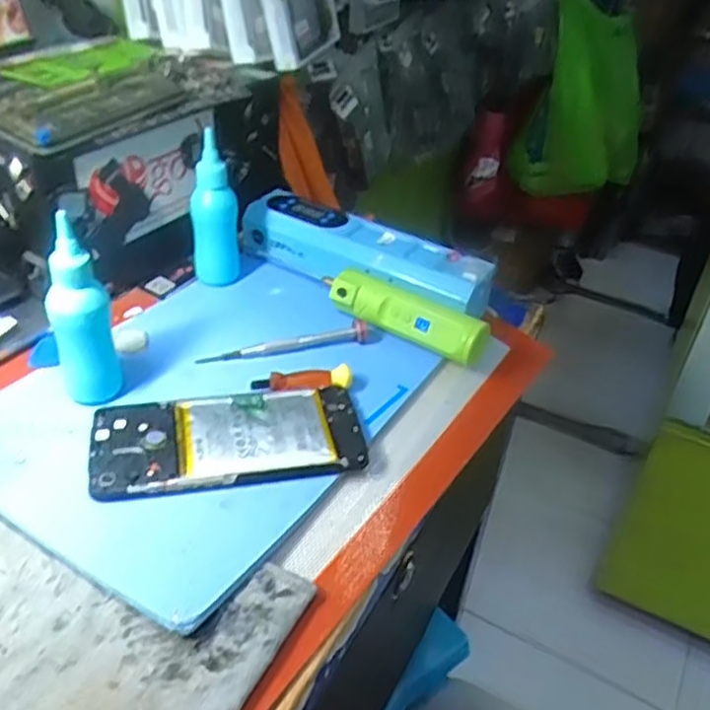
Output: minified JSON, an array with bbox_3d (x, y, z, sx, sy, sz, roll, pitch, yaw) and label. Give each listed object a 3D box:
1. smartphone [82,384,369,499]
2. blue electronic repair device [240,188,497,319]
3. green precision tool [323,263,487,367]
[{"bbox_3d":[-0.076,0.049,0.426,0.156,0.010,0.074,-5,38,-12],"label":"smartphone"},{"bbox_3d":[0.006,-0.080,0.569,0.210,0.042,0.054,23,41,24],"label":"blue electronic repair device"},{"bbox_3d":[0.035,-0.031,0.517,0.131,0.037,0.029,22,40,22],"label":"green precision tool"}]

